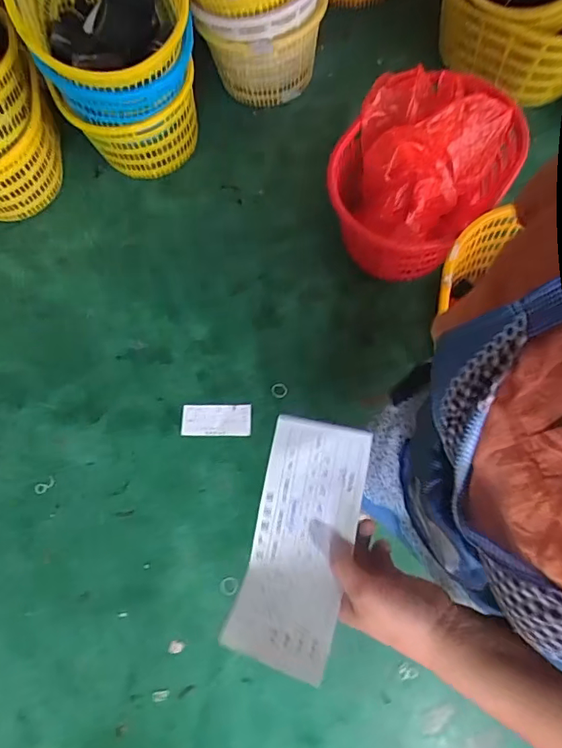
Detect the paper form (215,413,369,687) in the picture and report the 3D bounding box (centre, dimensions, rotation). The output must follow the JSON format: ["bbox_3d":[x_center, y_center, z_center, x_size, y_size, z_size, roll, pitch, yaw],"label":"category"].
[{"bbox_3d":[0.015,0.145,0.430,0.093,0.032,0.202,8,82,26],"label":"paper form"}]

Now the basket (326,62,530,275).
[{"bbox_3d":[0.431,-0.625,1.511,0.465,0.308,0.583,34,76,16],"label":"basket"}]

